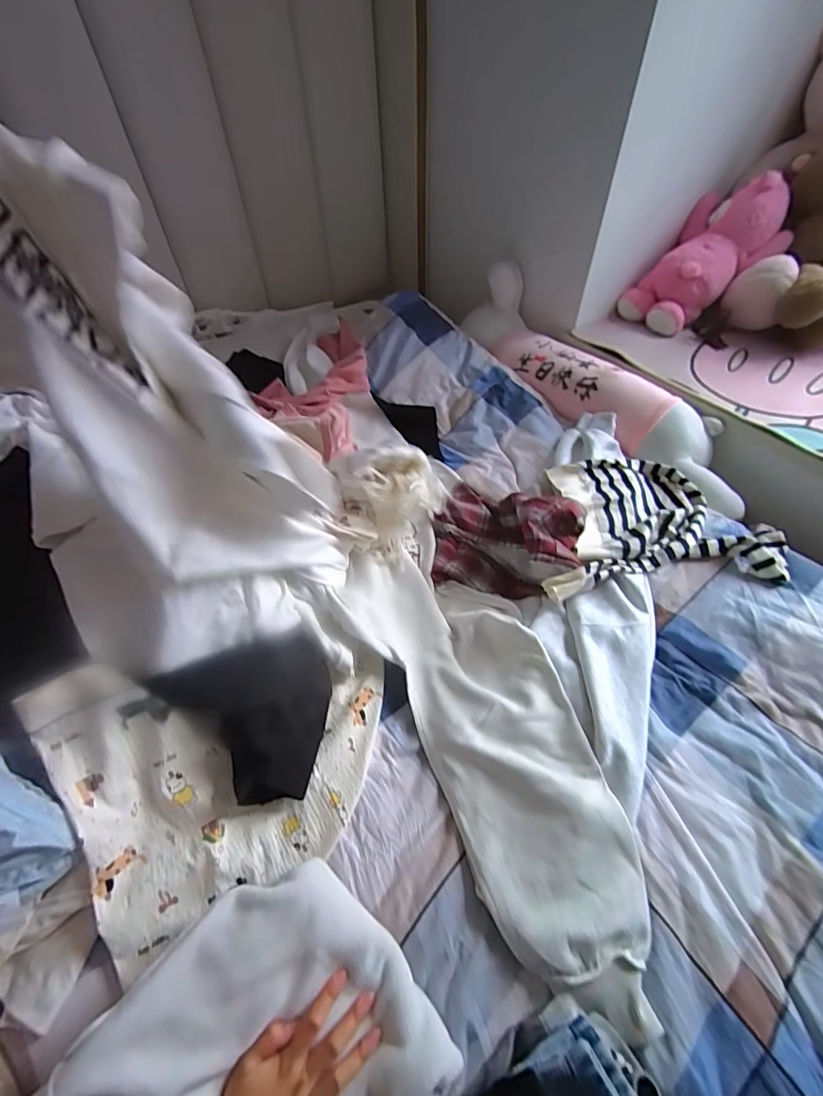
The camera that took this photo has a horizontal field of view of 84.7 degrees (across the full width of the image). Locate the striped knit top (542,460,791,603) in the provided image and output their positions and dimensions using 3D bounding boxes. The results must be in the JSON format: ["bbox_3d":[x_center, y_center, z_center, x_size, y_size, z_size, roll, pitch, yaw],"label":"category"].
[{"bbox_3d":[0.377,-0.045,0.735,0.381,0.044,0.270,-5,52,-2],"label":"striped knit top"}]

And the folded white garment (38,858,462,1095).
[{"bbox_3d":[-0.137,0.452,0.376,0.279,0.082,0.241,-38,60,-25],"label":"folded white garment"}]

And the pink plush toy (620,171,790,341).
[{"bbox_3d":[0.620,-0.626,0.974,0.332,0.104,0.190,-44,55,14],"label":"pink plush toy"}]

